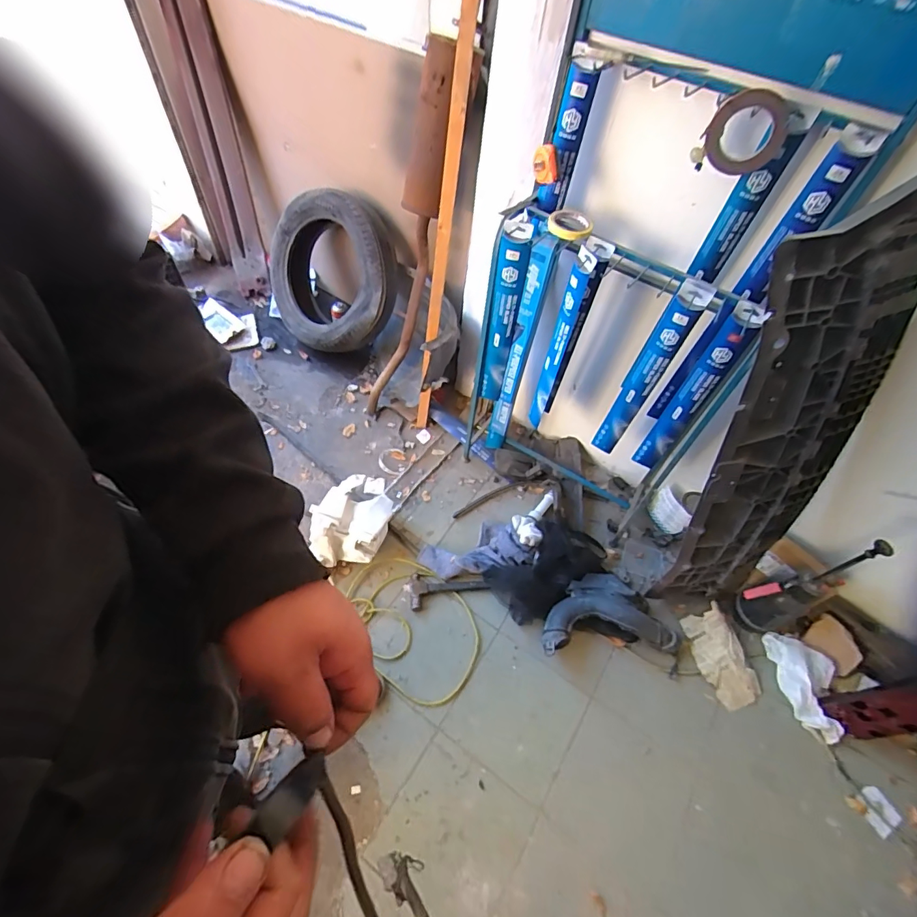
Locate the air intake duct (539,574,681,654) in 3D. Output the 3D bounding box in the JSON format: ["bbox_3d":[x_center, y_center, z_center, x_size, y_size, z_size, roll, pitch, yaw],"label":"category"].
[{"bbox_3d":[0.425,0.443,1.337,0.390,0.113,0.211,-1,56,-7],"label":"air intake duct"}]

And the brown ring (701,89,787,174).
[{"bbox_3d":[0.517,-0.588,0.841,0.125,0.120,0.045,14,56,4],"label":"brown ring"}]

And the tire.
[{"bbox_3d":[-0.487,-0.703,1.766,0.561,0.555,0.181,28,26,19],"label":"tire"}]

